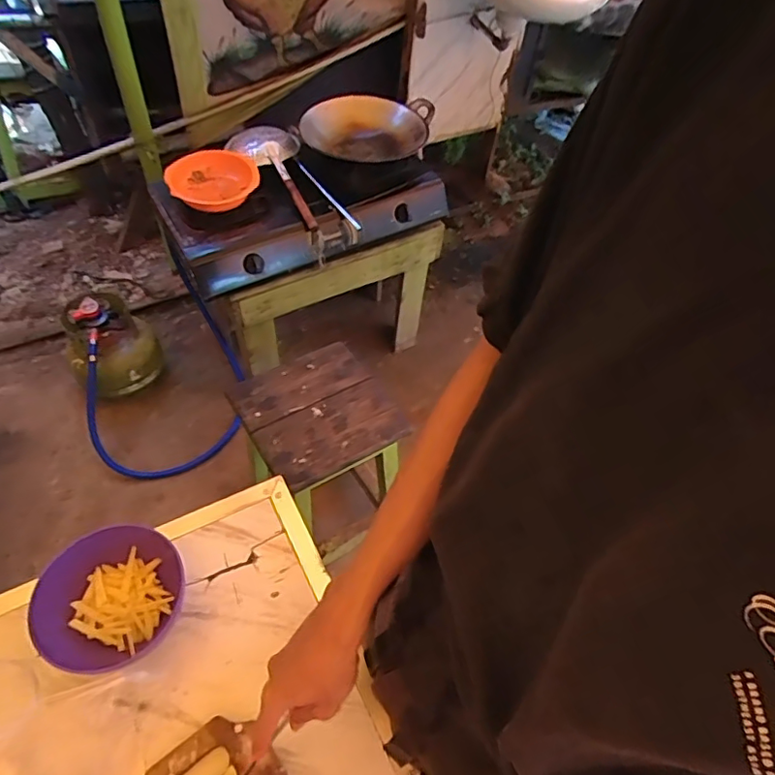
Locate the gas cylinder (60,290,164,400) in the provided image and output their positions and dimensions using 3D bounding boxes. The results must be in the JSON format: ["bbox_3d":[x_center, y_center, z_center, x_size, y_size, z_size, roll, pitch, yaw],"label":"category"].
[{"bbox_3d":[-0.826,-0.136,1.603,0.233,0.274,0.249,2,51,-3],"label":"gas cylinder"}]

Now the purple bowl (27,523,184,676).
[{"bbox_3d":[-0.308,0.235,0.606,0.156,0.063,0.132,-35,61,-27],"label":"purple bowl"}]

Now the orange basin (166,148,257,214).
[{"bbox_3d":[-0.421,-0.508,1.319,0.211,0.058,0.211,2,51,-3],"label":"orange basin"}]

